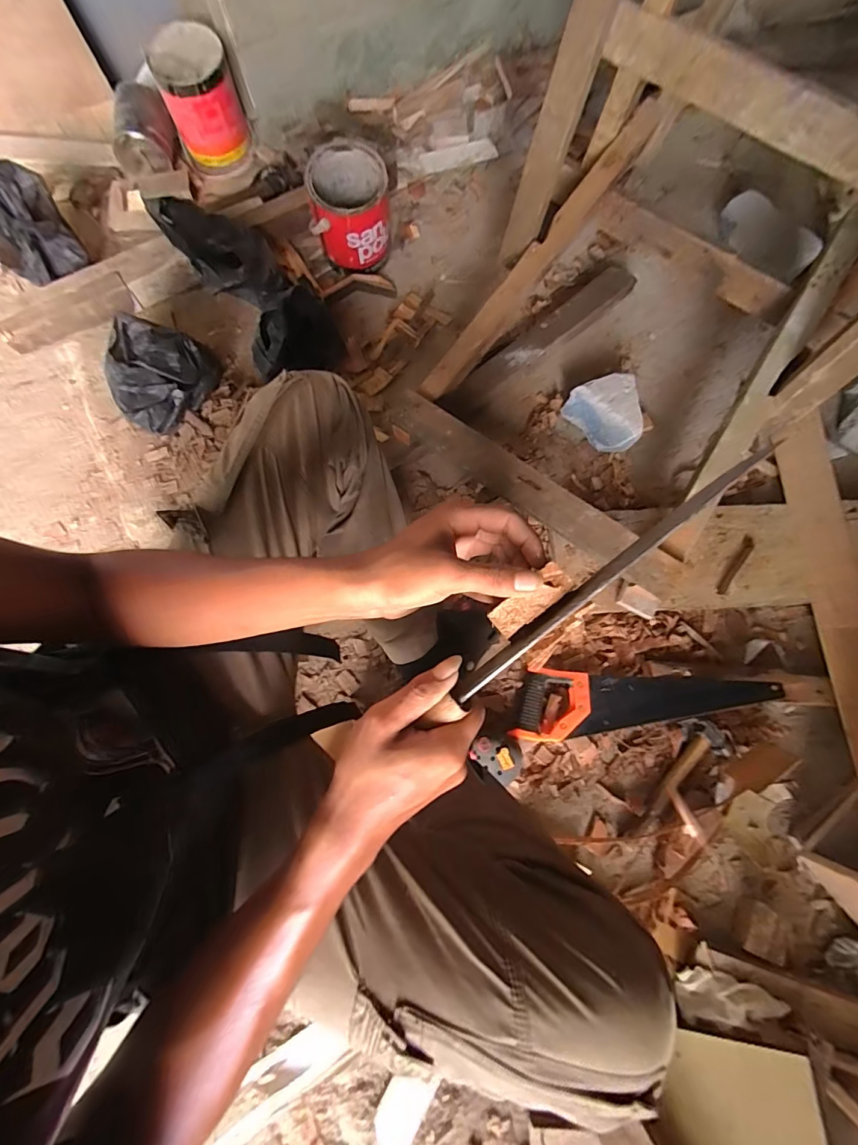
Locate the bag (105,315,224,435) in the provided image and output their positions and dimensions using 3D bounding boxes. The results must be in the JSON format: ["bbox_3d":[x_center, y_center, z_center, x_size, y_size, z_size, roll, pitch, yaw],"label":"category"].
[{"bbox_3d":[-0.499,-0.372,0.833,0.136,0.125,0.195,43,80,8],"label":"bag"}]

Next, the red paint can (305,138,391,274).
[{"bbox_3d":[-0.151,-0.711,0.897,0.142,0.162,0.147,0,77,-1],"label":"red paint can"}]

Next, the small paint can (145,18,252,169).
[{"bbox_3d":[-0.477,-0.998,0.941,0.147,0.171,0.125,-18,78,-3],"label":"small paint can"}]

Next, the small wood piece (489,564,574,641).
[{"bbox_3d":[0.068,0.019,0.297,0.057,0.004,0.022,-37,79,4],"label":"small wood piece"}]

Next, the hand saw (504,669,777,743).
[{"bbox_3d":[0.355,0.215,0.740,0.426,0.039,0.114,-1,77,1],"label":"hand saw"}]

